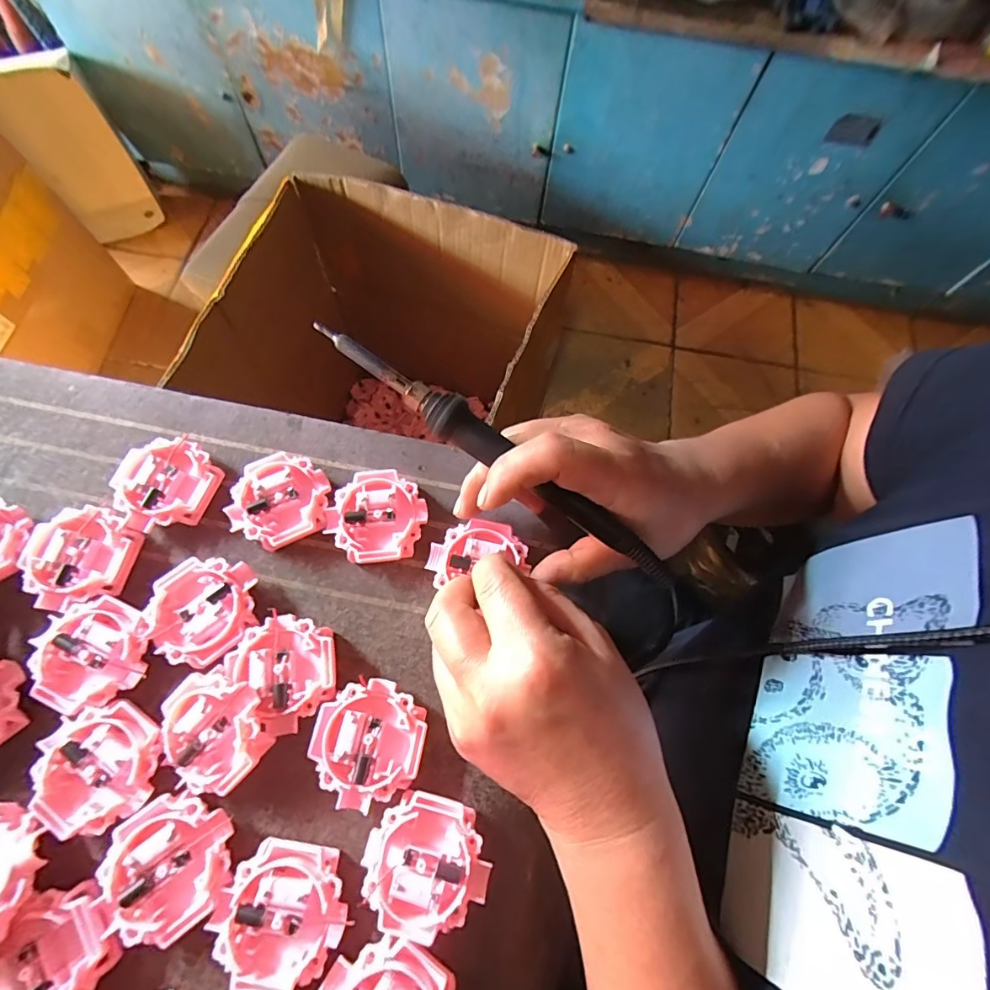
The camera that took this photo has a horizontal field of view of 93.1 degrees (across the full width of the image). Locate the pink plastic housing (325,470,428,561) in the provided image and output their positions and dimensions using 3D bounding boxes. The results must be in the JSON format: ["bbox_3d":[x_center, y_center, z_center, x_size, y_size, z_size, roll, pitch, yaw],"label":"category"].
[{"bbox_3d":[-0.067,0.013,0.269,0.054,0.015,0.051,-6,71,-5],"label":"pink plastic housing"}]

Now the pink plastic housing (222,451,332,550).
[{"bbox_3d":[-0.123,0.004,0.269,0.051,0.016,0.053,5,70,0],"label":"pink plastic housing"}]

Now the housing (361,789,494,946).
[{"bbox_3d":[-0.030,0.166,0.212,0.054,0.012,0.051,1,70,-2],"label":"housing"}]

